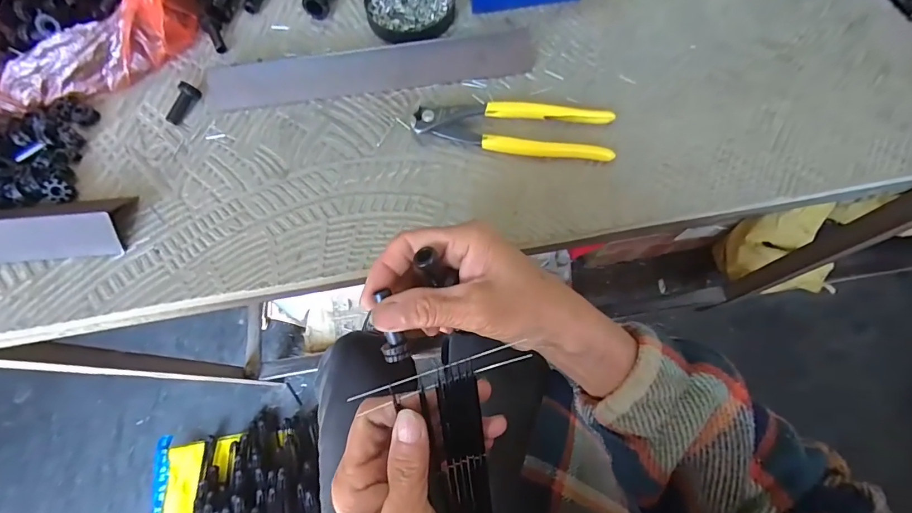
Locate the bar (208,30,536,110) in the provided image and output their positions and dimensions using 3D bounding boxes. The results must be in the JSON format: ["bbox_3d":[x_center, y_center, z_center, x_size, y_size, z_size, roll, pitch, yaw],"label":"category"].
[{"bbox_3d":[-0.073,-0.165,0.365,0.283,0.024,0.033,-9,70,-1],"label":"bar"}]

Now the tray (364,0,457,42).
[{"bbox_3d":[-0.043,-0.243,0.401,0.083,0.010,0.083,-9,70,-1],"label":"tray"}]

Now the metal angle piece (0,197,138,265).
[{"bbox_3d":[-0.379,-0.020,0.325,0.236,0.024,0.052,-4,70,1],"label":"metal angle piece"}]

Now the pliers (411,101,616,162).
[{"bbox_3d":[0.047,-0.106,0.349,0.161,0.013,0.045,5,70,4],"label":"pliers"}]

